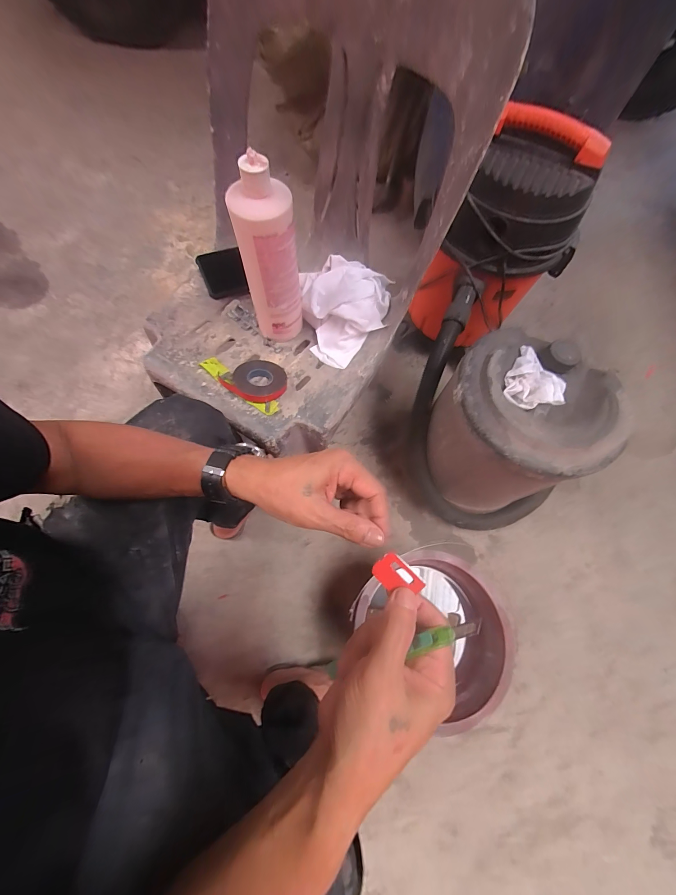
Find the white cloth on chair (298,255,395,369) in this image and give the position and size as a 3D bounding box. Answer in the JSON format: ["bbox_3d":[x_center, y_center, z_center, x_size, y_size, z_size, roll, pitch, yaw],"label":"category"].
[{"bbox_3d":[0.018,-0.233,0.540,0.153,0.068,0.173,-5,69,-5],"label":"white cloth on chair"}]

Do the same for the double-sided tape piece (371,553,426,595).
[{"bbox_3d":[0.046,0.101,0.244,0.023,0.008,0.037,-42,75,-15],"label":"double-sided tape piece"}]

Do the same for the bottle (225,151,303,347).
[{"bbox_3d":[-0.099,-0.264,0.462,0.078,0.255,0.064,-13,70,-8],"label":"bottle"}]

